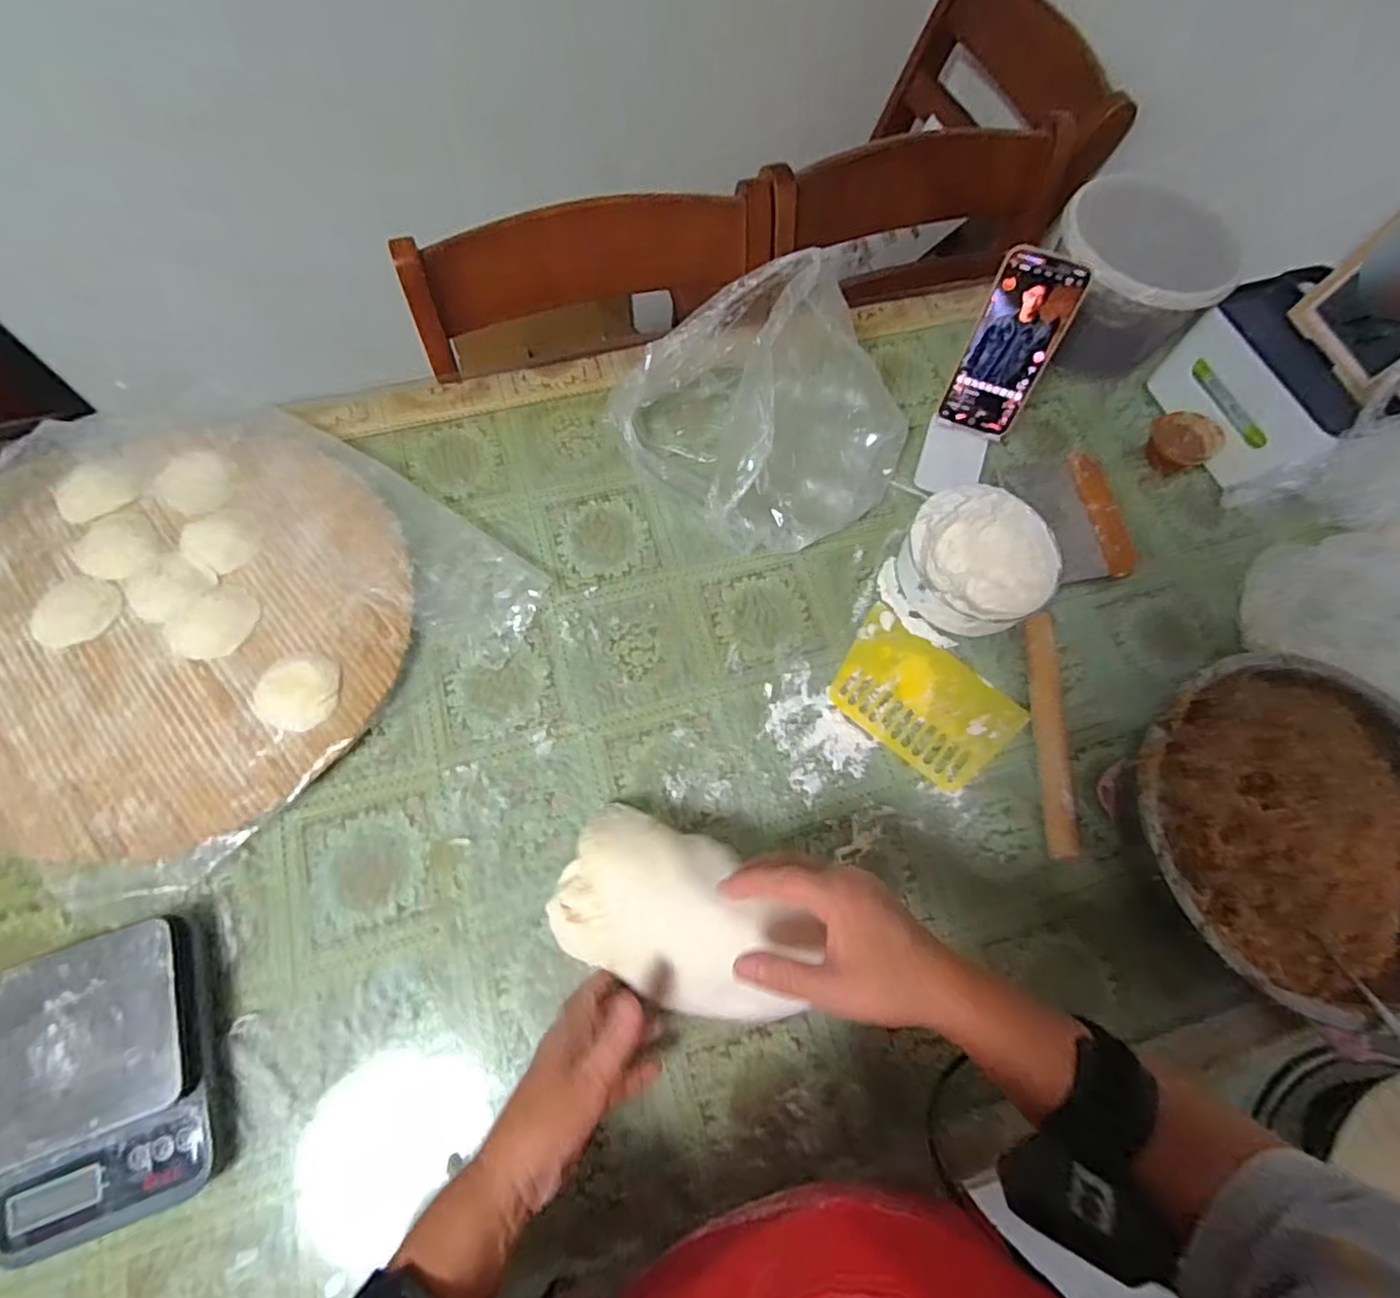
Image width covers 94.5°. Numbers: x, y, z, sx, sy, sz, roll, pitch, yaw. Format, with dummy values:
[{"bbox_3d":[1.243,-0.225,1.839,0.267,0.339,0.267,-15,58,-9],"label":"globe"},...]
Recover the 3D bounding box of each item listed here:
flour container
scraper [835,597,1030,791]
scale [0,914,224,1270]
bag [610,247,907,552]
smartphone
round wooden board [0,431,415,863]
[{"bbox_3d":[0.267,-0.084,0.625,0.137,0.077,0.134,-34,74,-15],"label":"flour container"},{"bbox_3d":[0.209,0.046,0.605,0.164,0.010,0.116,40,72,13],"label":"scraper"},{"bbox_3d":[-0.413,0.298,0.451,0.132,0.051,0.180,-20,70,-10],"label":"scale"},{"bbox_3d":[0.069,-0.239,0.619,0.223,0.188,0.231,-39,75,-16],"label":"bag"},{"bbox_3d":[0.295,-0.286,0.618,0.075,0.162,0.015,16,46,4],"label":"smartphone"},{"bbox_3d":[-0.492,-0.035,0.587,0.454,0.037,0.406,25,69,7],"label":"round wooden board"}]

